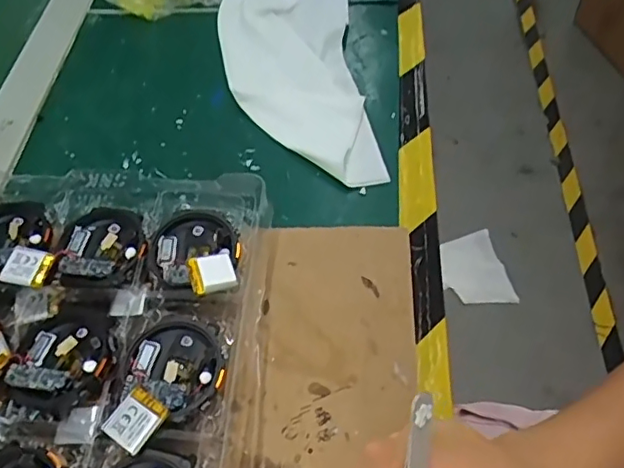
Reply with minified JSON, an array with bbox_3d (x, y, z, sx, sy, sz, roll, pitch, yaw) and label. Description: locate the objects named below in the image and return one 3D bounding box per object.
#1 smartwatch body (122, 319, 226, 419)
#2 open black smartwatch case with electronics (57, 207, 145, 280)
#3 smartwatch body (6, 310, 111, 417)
[{"bbox_3d":[-0.067,0.063,0.278,0.048,0.008,0.041,19,58,16],"label":"smartwatch body"},{"bbox_3d":[-0.118,0.005,0.323,0.045,0.013,0.048,-15,55,-7],"label":"open black smartwatch case with electronics"},{"bbox_3d":[-0.125,0.061,0.284,0.049,0.008,0.054,4,54,6],"label":"smartwatch body"}]

